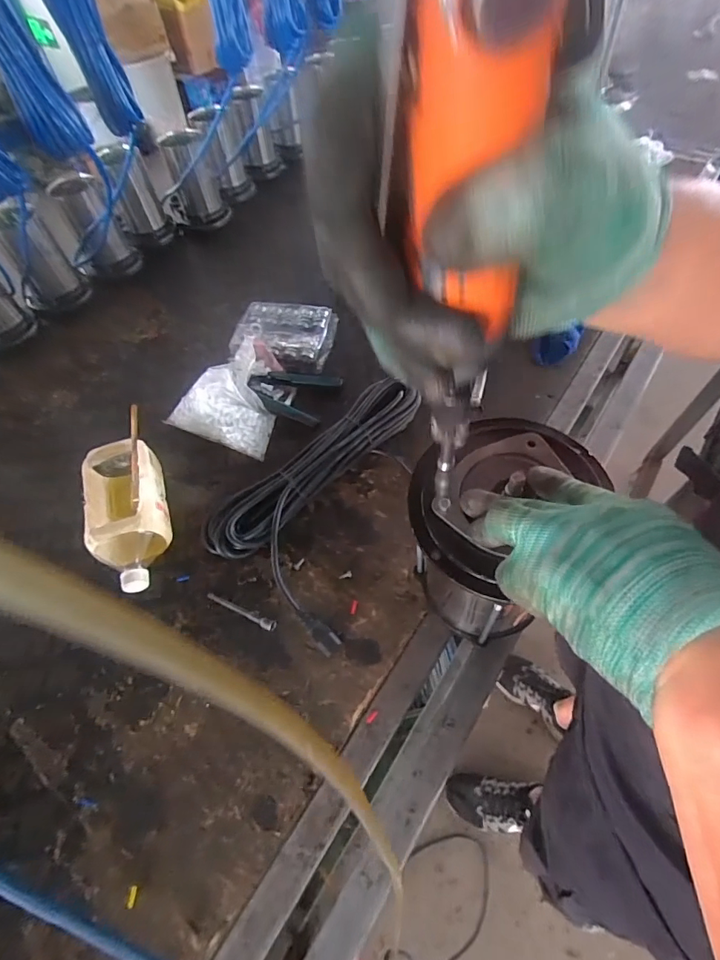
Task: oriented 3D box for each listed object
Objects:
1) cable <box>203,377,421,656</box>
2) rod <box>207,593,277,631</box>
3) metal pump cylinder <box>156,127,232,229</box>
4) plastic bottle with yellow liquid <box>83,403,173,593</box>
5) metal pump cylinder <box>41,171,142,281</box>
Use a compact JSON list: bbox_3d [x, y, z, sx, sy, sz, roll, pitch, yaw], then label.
[{"bbox_3d":[-0.032,0.029,0.602,0.227,0.055,0.297,33,66,22],"label":"cable"},{"bbox_3d":[-0.146,0.159,0.558,0.099,0.010,0.014,23,62,18],"label":"rod"},{"bbox_3d":[-0.361,-0.661,1.015,0.102,0.195,0.099,-19,58,-8],"label":"metal pump cylinder"},{"bbox_3d":[-0.302,0.041,0.601,0.111,0.098,0.213,-24,59,-11],"label":"plastic bottle with yellow liquid"},{"bbox_3d":[-0.527,-0.491,0.905,0.117,0.163,0.100,-20,58,-8],"label":"metal pump cylinder"}]

